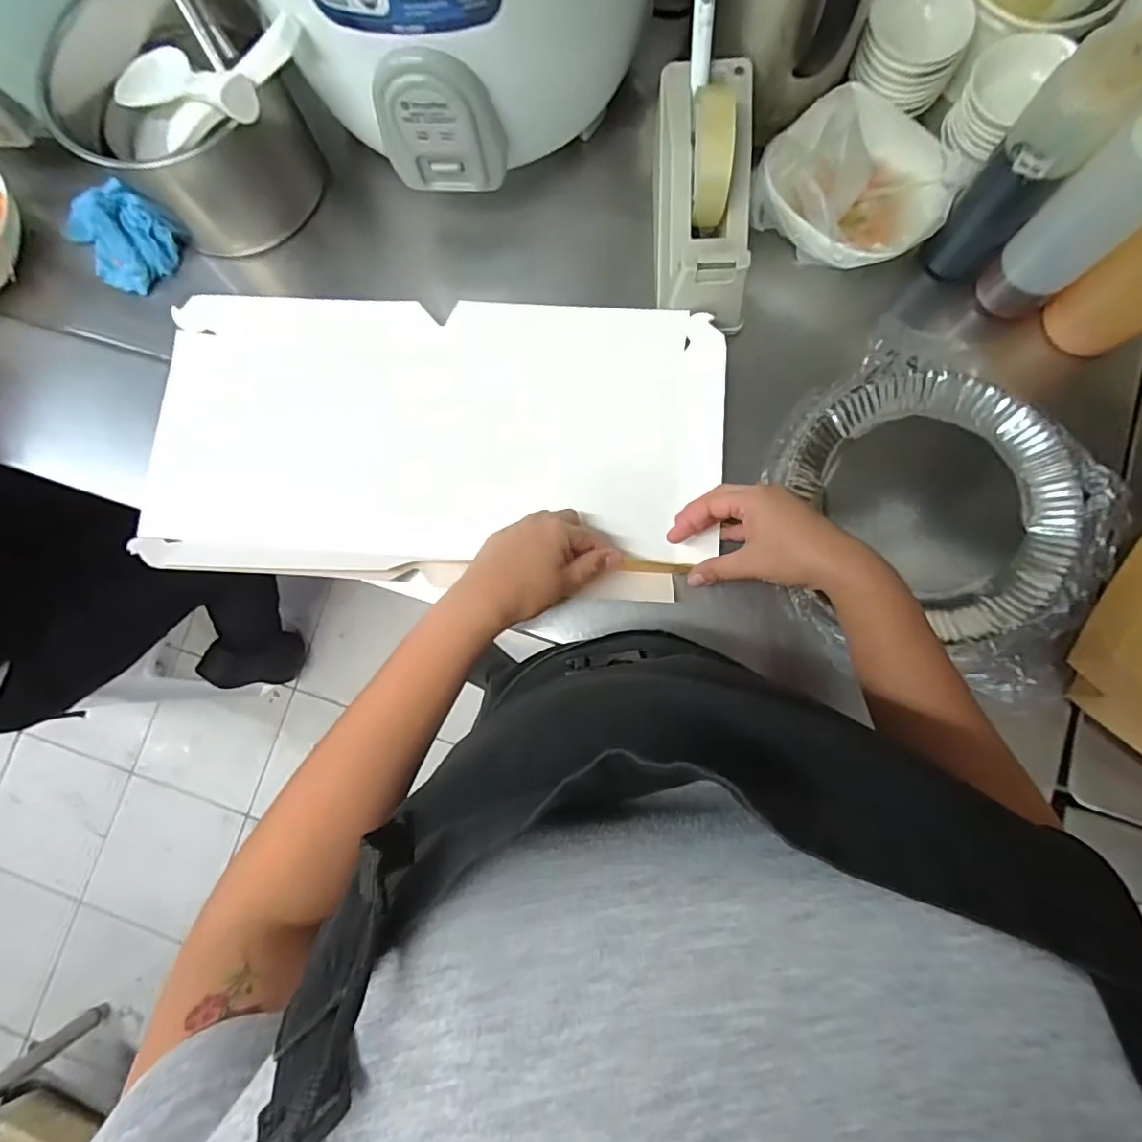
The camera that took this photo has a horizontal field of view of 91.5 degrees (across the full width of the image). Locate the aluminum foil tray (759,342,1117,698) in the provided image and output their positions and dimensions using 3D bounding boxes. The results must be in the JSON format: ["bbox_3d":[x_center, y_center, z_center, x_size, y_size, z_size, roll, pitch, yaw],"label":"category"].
[{"bbox_3d":[0.297,-0.041,0.465,0.268,0.029,0.258,40,86,7],"label":"aluminum foil tray"}]

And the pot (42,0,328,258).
[{"bbox_3d":[-0.348,-0.422,0.520,0.186,0.139,0.159,-12,82,1],"label":"pot"}]

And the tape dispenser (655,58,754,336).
[{"bbox_3d":[0.114,-0.327,0.480,0.078,0.097,0.205,0,83,3],"label":"tape dispenser"}]

